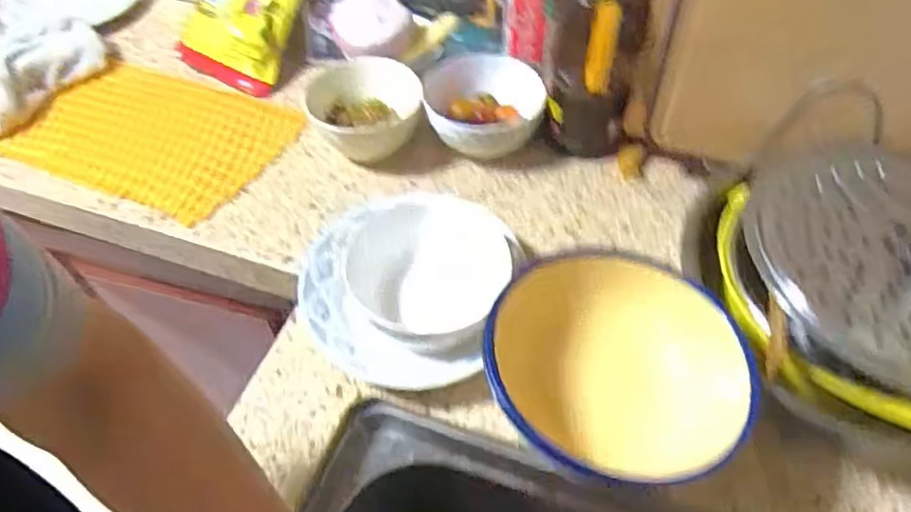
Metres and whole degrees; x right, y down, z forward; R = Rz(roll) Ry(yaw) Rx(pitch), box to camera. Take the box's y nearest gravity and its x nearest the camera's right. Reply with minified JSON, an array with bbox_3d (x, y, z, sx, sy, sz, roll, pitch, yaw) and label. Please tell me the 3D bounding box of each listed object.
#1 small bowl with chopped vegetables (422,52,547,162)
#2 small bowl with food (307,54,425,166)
[{"bbox_3d":[0.035,-0.171,0.731,0.123,0.069,0.139,0,51,2],"label":"small bowl with chopped vegetables"},{"bbox_3d":[-0.101,-0.168,0.729,0.120,0.069,0.147,-14,52,-10],"label":"small bowl with food"}]

